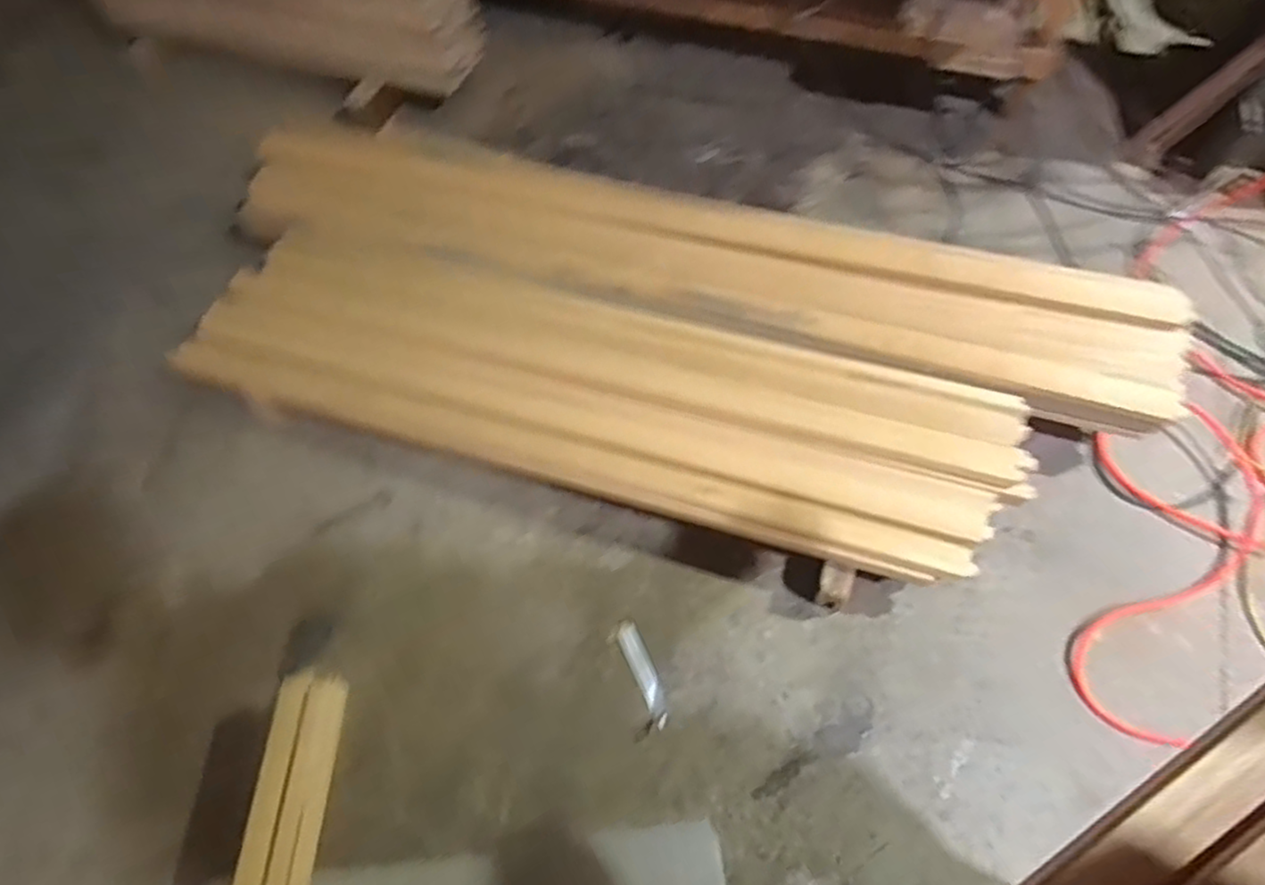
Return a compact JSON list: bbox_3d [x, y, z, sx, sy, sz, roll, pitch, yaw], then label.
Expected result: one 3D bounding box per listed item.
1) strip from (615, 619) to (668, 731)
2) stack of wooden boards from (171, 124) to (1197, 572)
[{"bbox_3d":[0.023,0.431,1.288,0.043,0.011,0.194,-24,65,-8],"label":"strip"},{"bbox_3d":[0.020,-0.221,1.458,1.965,0.158,0.680,14,64,12],"label":"stack of wooden boards"}]

